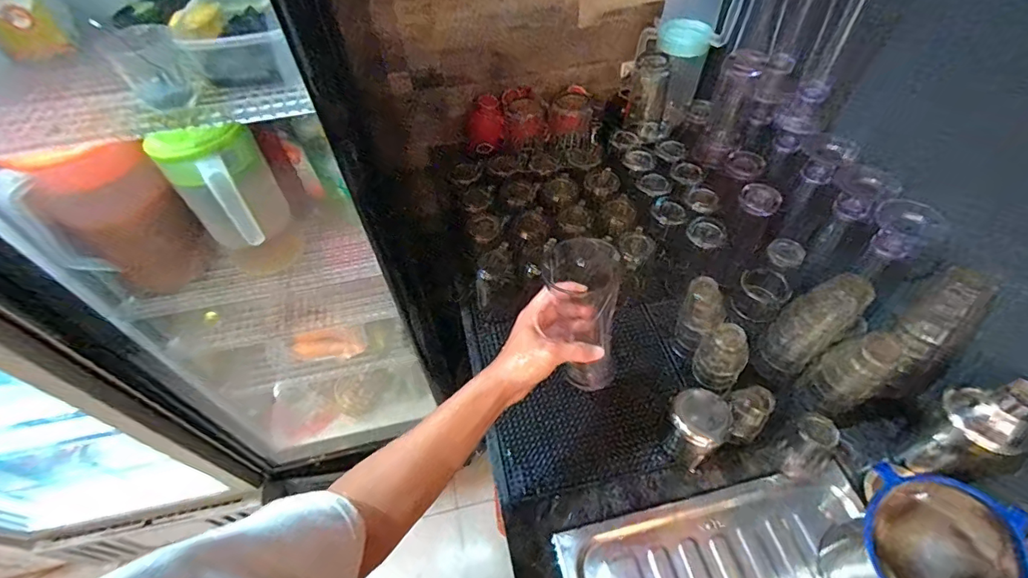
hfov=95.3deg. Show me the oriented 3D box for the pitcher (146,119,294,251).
[{"bbox_3d":[-0.405,-0.138,0.680,0.121,0.221,0.097,-38,59,-24],"label":"pitcher"}]

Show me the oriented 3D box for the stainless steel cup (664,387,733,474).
[{"bbox_3d":[0.237,0.187,0.624,0.069,0.105,0.063,-1,52,2],"label":"stainless steel cup"}]

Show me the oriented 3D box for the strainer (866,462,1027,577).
[{"bbox_3d":[0.396,0.318,0.468,0.135,0.082,0.264,21,74,22],"label":"strainer"}]

